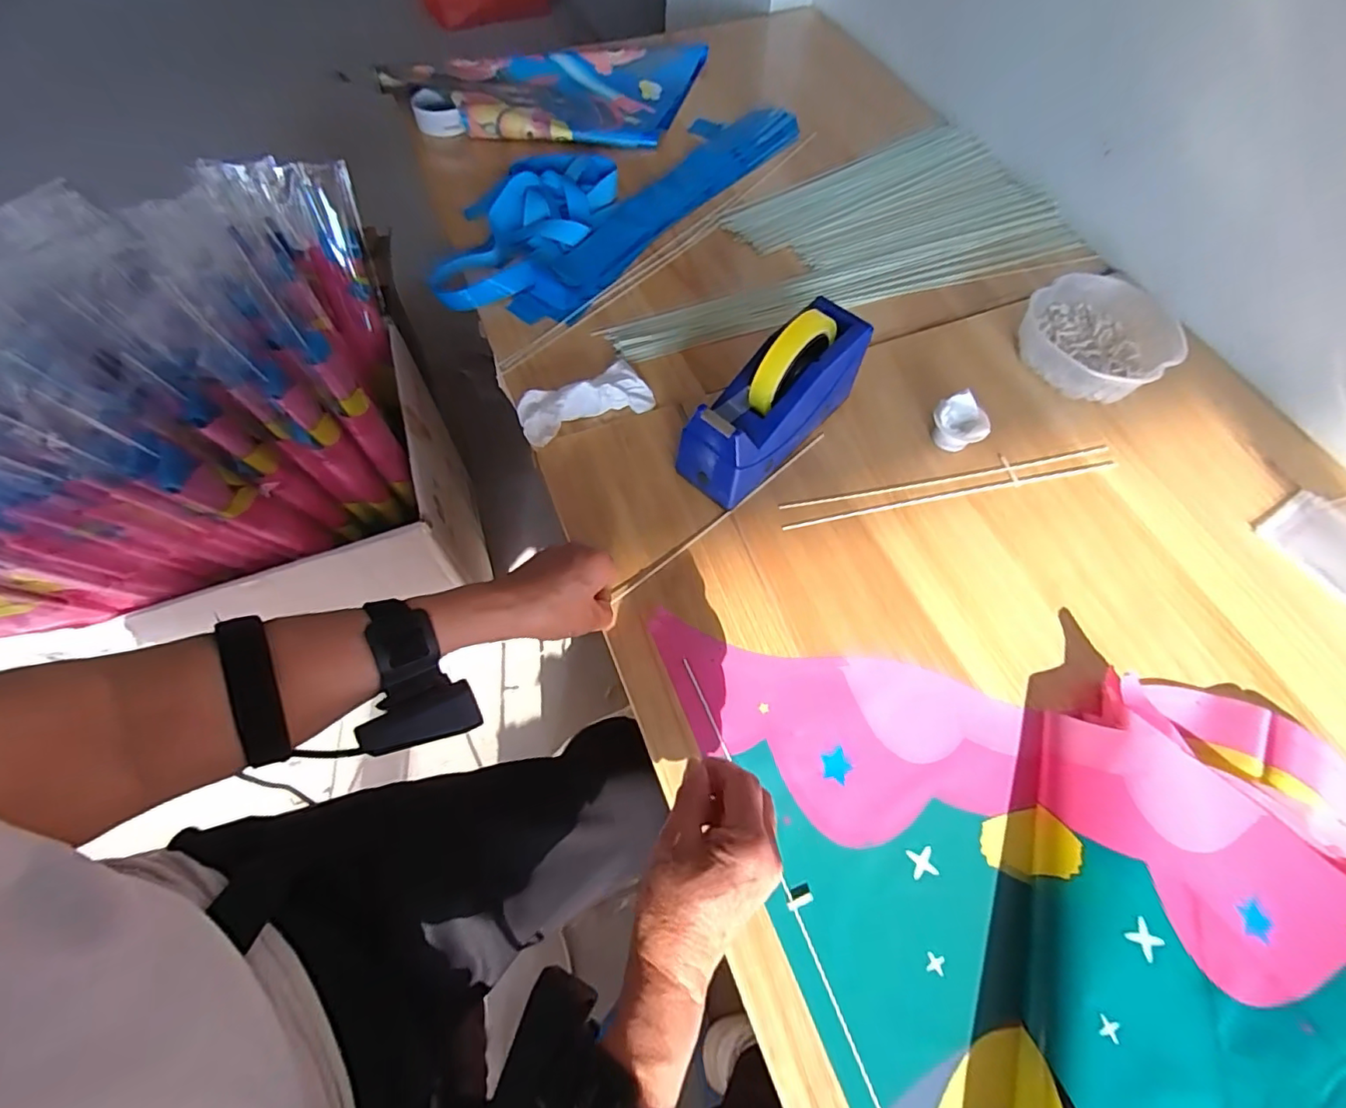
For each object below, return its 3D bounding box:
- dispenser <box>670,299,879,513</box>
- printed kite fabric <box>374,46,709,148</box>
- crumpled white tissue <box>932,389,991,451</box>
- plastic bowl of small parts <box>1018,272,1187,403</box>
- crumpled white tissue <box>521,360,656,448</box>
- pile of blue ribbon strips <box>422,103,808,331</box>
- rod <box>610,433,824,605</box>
[{"bbox_3d":[0.099,-0.145,0.524,0.068,0.129,0.199,42,68,17],"label":"dispenser"},{"bbox_3d":[-0.175,-0.682,0.850,0.484,0.038,0.243,-11,64,-11],"label":"printed kite fabric"},{"bbox_3d":[0.288,-0.130,0.574,0.043,0.040,0.051,-37,71,-19],"label":"crumpled white tissue"},{"bbox_3d":[0.472,-0.241,0.634,0.144,0.047,0.147,1,63,-2],"label":"plastic bowl of small parts"},{"bbox_3d":[-0.090,-0.157,0.576,0.136,0.033,0.065,-27,68,-15],"label":"crumpled white tissue"},{"bbox_3d":[-0.069,-0.490,0.749,0.213,0.025,0.569,35,67,14],"label":"pile of blue ribbon strips"},{"bbox_3d":[0.052,-0.041,0.537,0.272,0.009,0.008,-38,71,-19],"label":"rod"}]

